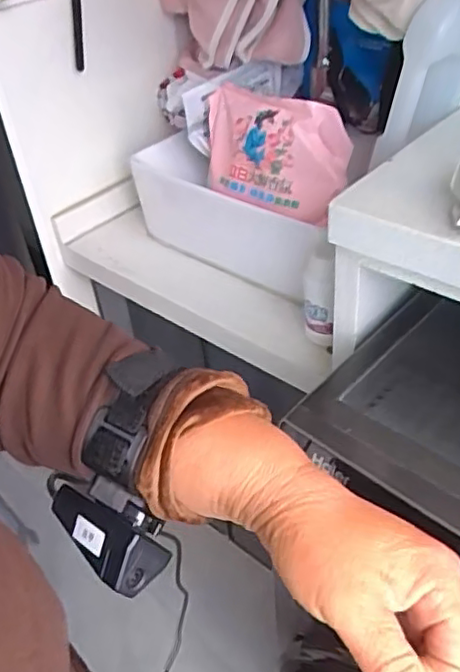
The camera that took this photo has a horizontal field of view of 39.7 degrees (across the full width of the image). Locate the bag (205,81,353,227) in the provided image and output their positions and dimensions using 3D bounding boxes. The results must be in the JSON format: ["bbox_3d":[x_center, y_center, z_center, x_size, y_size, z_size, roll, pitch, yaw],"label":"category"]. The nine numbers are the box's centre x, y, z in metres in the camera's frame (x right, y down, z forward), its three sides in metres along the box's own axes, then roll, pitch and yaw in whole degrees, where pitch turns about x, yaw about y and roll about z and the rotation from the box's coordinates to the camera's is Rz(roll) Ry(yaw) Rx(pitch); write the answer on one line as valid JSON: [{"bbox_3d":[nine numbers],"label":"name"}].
[{"bbox_3d":[0.056,-0.261,0.916,0.229,0.140,0.093,30,52,36],"label":"bag"}]

